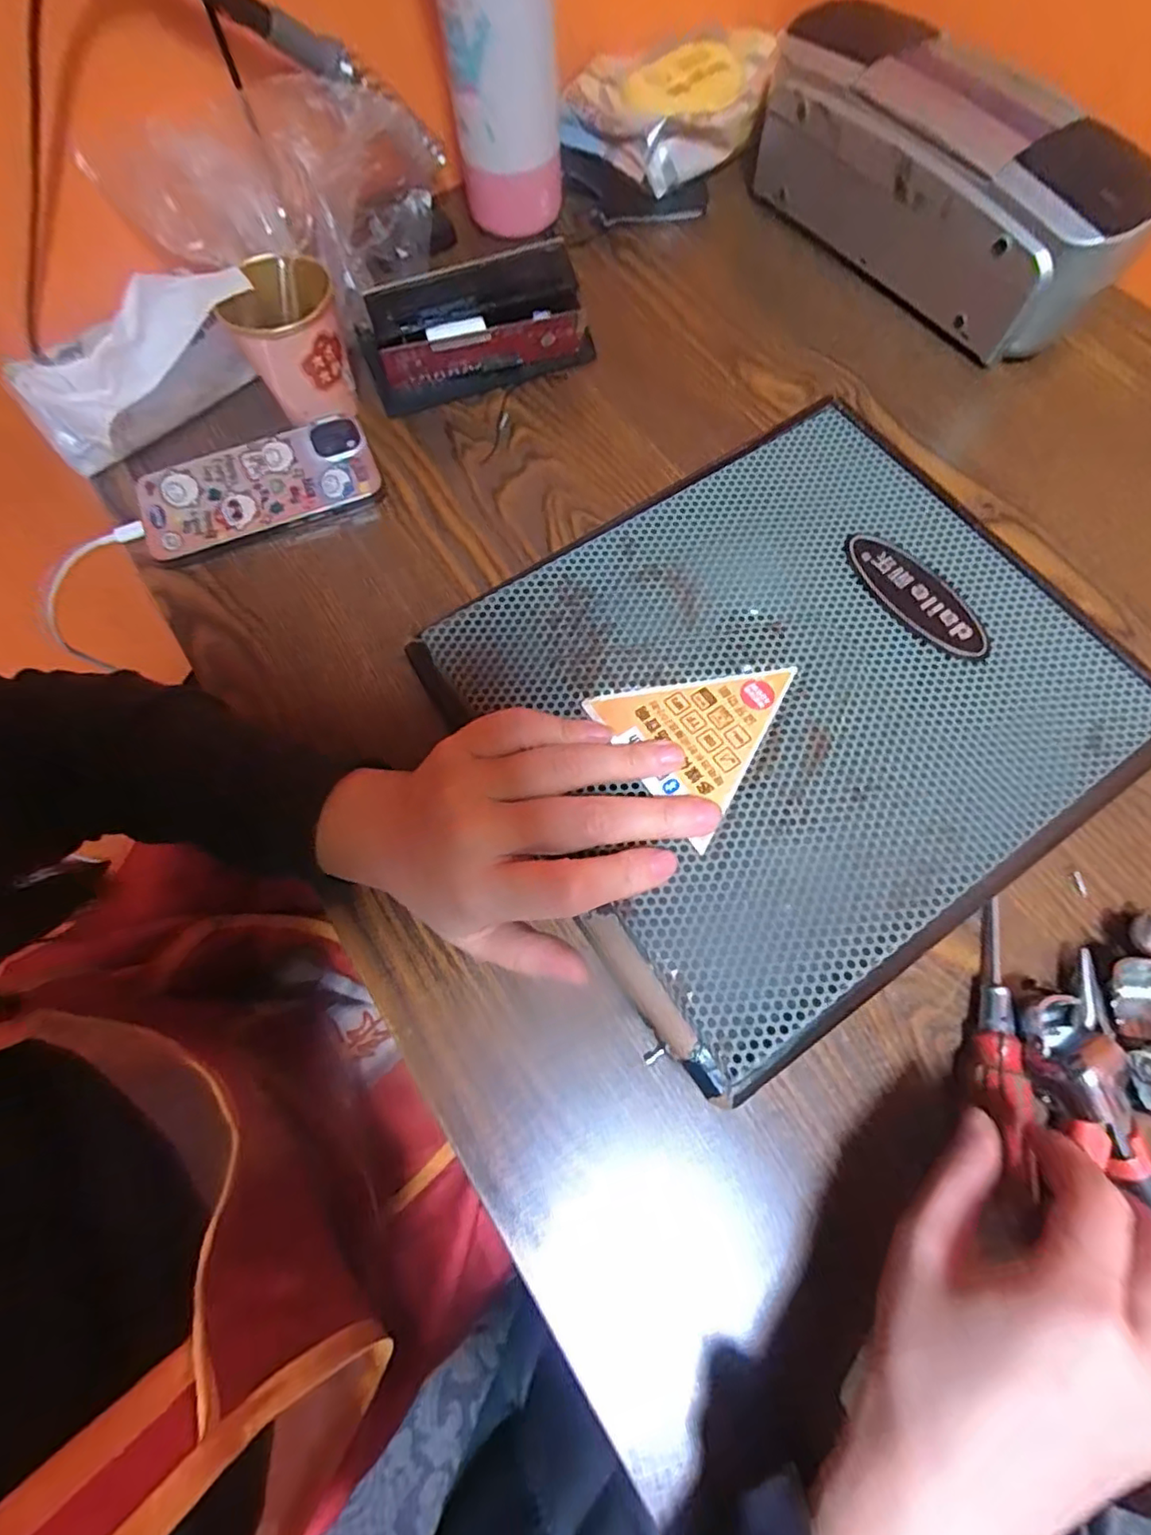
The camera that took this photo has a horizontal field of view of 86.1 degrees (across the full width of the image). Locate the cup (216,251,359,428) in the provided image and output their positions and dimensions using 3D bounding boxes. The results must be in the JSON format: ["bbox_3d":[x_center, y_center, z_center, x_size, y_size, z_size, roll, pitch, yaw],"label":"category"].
[{"bbox_3d":[-0.177,-0.269,0.393,0.063,0.066,0.070,-15,70,-5],"label":"cup"}]

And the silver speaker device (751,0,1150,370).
[{"bbox_3d":[0.247,-0.404,0.428,0.102,0.099,0.279,-28,72,-10],"label":"silver speaker device"}]

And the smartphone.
[{"bbox_3d":[-0.202,-0.178,0.395,0.147,0.015,0.072,-20,71,-7],"label":"smartphone"}]

